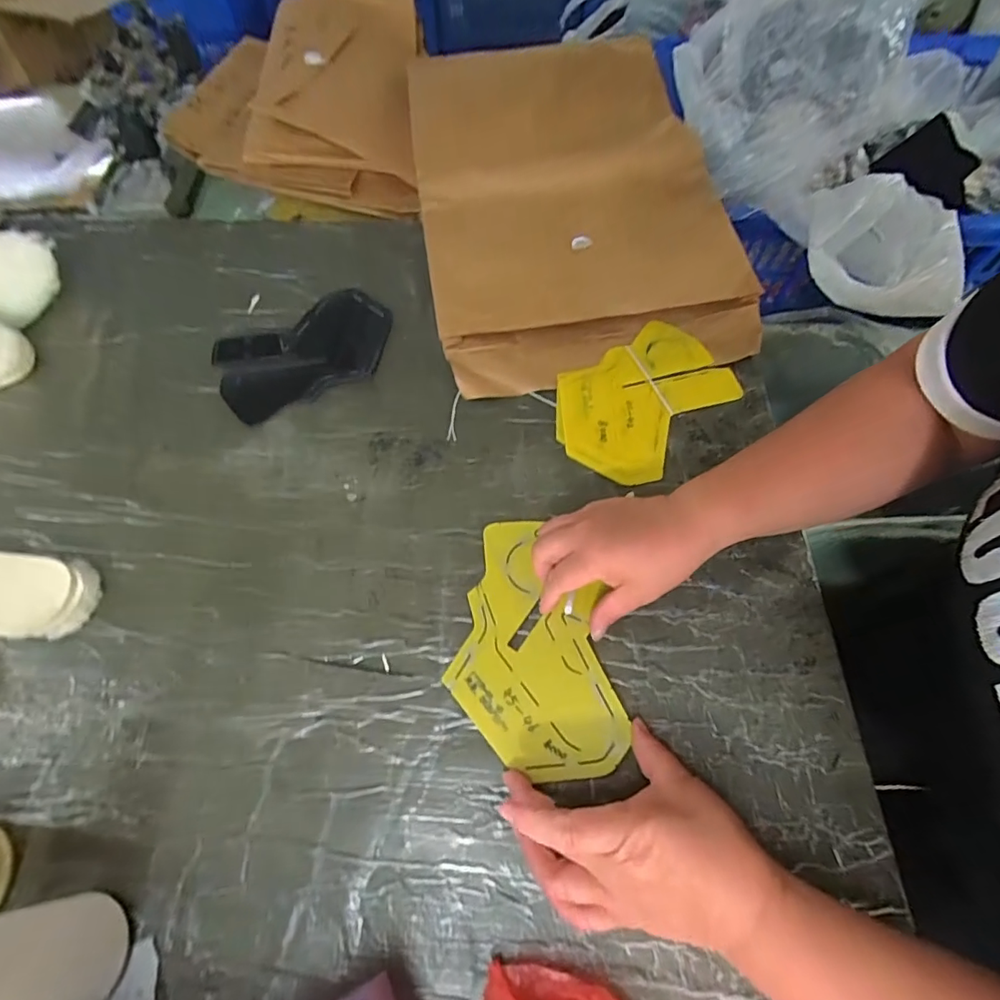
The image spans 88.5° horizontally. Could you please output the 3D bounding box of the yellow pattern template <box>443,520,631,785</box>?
[{"bbox_3d":[0.022,0.107,0.401,0.117,0.005,0.195,-7,61,-2],"label":"yellow pattern template"}]

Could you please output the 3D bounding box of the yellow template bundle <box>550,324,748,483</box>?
[{"bbox_3d":[0.140,-0.104,0.514,0.132,0.012,0.195,41,68,20],"label":"yellow template bundle"}]

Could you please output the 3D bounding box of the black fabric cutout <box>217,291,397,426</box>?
[{"bbox_3d":[-0.208,-0.164,0.554,0.189,0.011,0.125,-30,65,-15],"label":"black fabric cutout"}]

